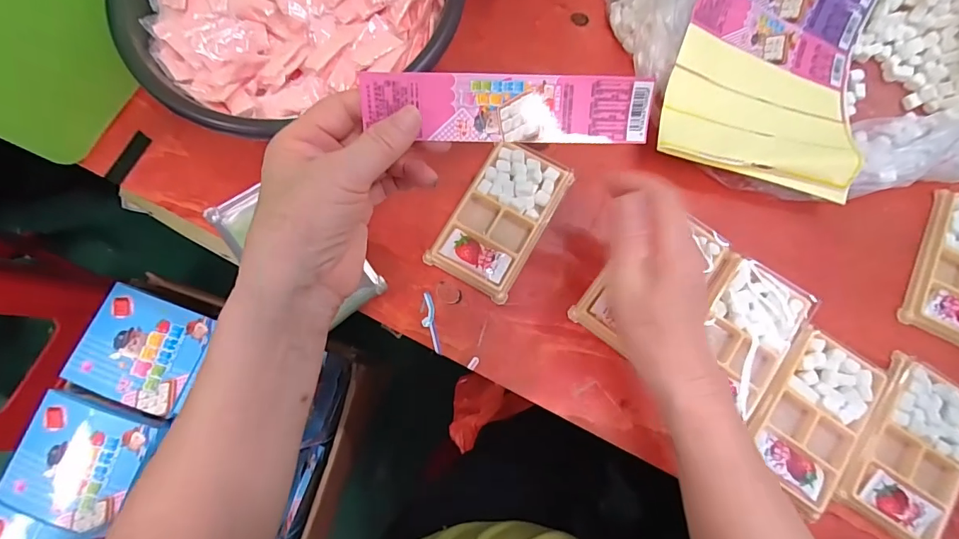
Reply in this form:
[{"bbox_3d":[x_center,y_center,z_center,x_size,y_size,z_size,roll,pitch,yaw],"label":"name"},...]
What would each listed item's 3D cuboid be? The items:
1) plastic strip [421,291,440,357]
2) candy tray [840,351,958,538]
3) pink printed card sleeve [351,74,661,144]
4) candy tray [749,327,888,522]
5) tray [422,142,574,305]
[{"bbox_3d":[-0.042,0.045,0.378,0.011,0.006,0.053,-9,77,-3],"label":"plastic strip"},{"bbox_3d":[0.349,0.145,0.356,0.079,0.013,0.133,35,79,7],"label":"candy tray"},{"bbox_3d":[0.018,-0.094,0.260,0.164,0.006,0.038,0,109,-3],"label":"pink printed card sleeve"},{"bbox_3d":[0.271,0.119,0.363,0.075,0.013,0.128,33,79,6],"label":"candy tray"},{"bbox_3d":[0.020,-0.047,0.396,0.078,0.012,0.133,30,78,6],"label":"tray"}]

